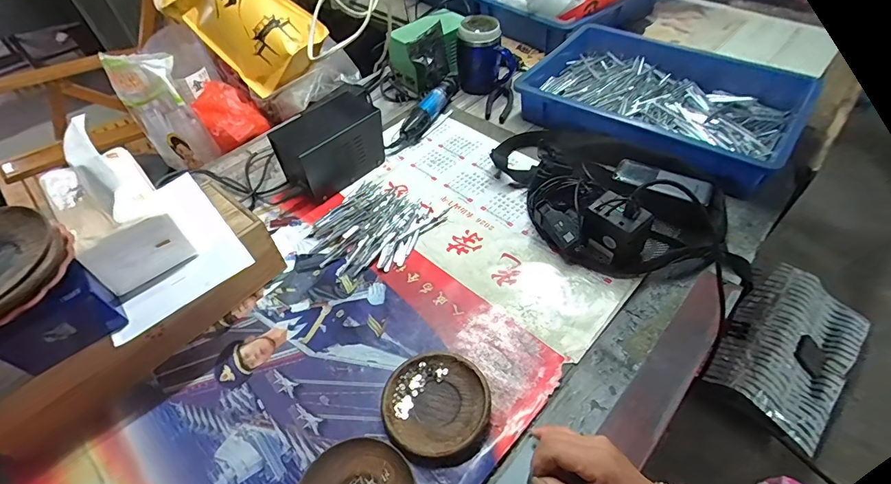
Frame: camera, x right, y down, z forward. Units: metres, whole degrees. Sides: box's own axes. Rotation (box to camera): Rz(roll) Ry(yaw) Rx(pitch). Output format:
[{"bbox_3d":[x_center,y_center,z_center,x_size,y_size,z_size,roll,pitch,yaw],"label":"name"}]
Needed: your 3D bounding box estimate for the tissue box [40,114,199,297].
[{"bbox_3d":[-0.373,-0.038,0.466,0.096,0.133,0.121,-39,58,-25],"label":"tissue box"}]

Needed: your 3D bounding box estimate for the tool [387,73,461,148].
[{"bbox_3d":[-0.035,-0.254,0.820,0.040,0.042,0.242,20,55,20],"label":"tool"}]

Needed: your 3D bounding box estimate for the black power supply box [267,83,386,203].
[{"bbox_3d":[-0.188,-0.164,0.698,0.082,0.112,0.169,34,61,28],"label":"black power supply box"}]

